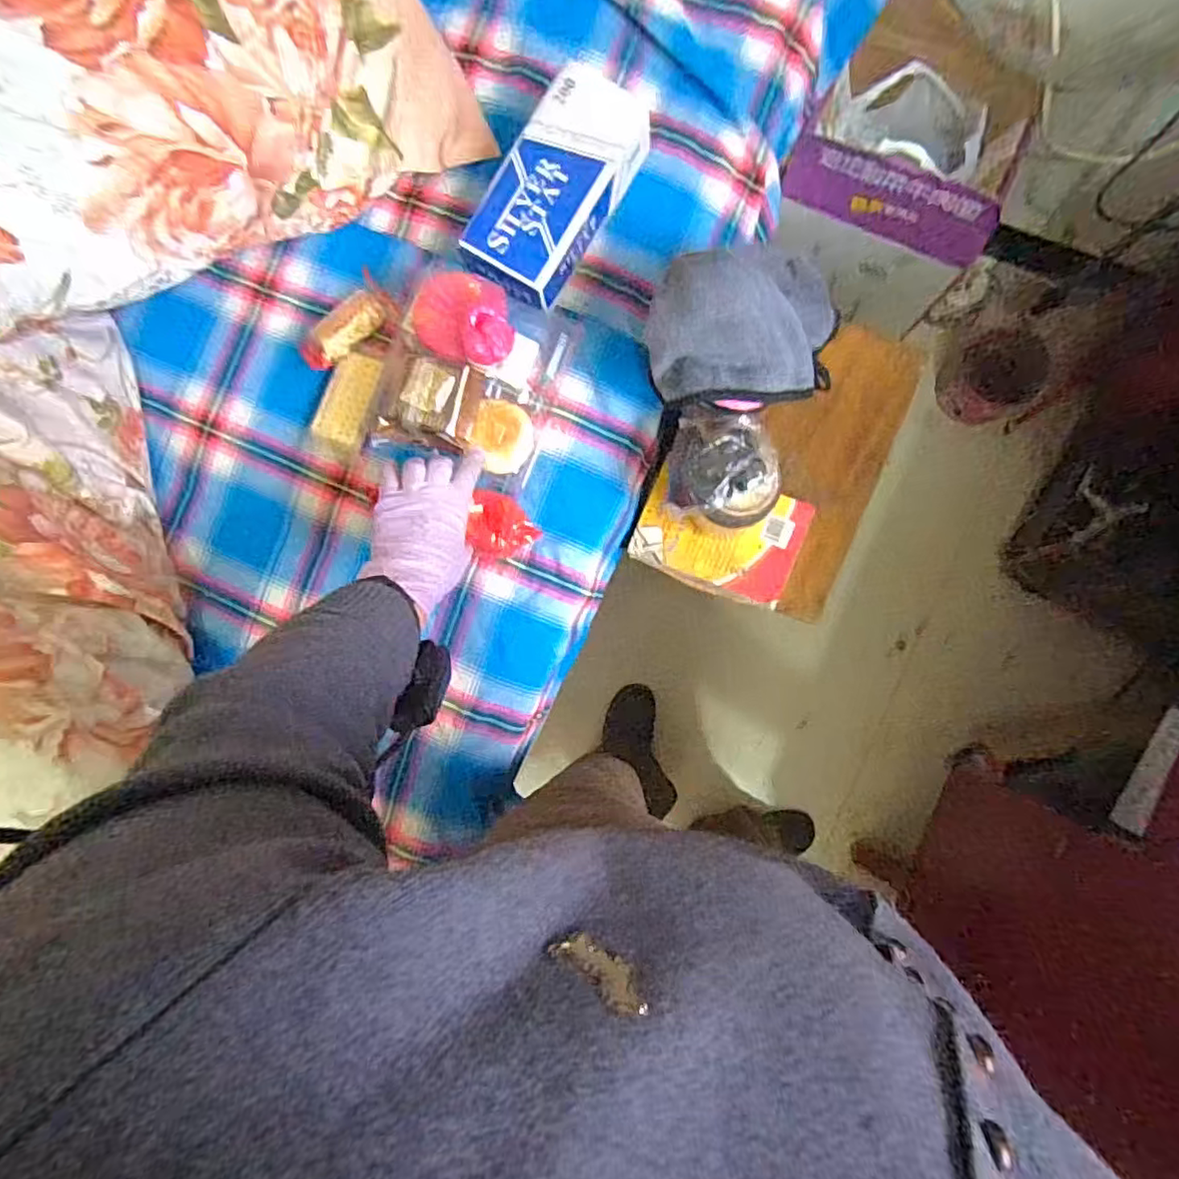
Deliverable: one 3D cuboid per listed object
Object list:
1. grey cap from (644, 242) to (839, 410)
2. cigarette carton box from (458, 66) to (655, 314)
[{"bbox_3d":[0.132,-0.225,0.547,0.170,0.054,0.132,-1,128,4],"label":"grey cap"},{"bbox_3d":[-0.031,-0.380,0.609,0.102,0.061,0.221,32,91,6],"label":"cigarette carton box"}]

